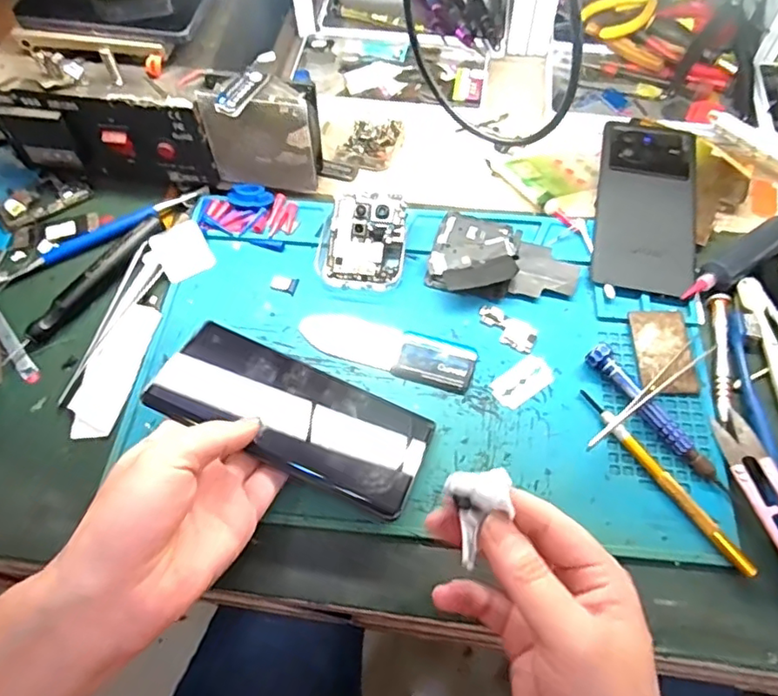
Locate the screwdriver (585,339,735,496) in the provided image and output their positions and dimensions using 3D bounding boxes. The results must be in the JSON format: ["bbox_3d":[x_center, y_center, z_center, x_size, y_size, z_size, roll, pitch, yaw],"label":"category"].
[{"bbox_3d":[0.170,0.041,0.370,0.018,0.017,0.113,-33,66,-16],"label":"screwdriver"}]

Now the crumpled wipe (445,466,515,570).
[{"bbox_3d":[0.044,0.076,0.271,0.029,0.020,0.038,-14,62,-6],"label":"crumpled wipe"}]

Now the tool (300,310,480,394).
[{"bbox_3d":[-0.001,-0.001,0.405,0.120,0.005,0.035,15,63,9],"label":"tool"}]

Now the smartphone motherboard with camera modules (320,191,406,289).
[{"bbox_3d":[-0.018,-0.080,0.434,0.058,0.004,0.071,7,86,3],"label":"smartphone motherboard with camera modules"}]

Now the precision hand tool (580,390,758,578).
[{"bbox_3d":[0.164,0.077,0.354,0.010,0.011,0.133,-31,66,-15],"label":"precision hand tool"}]

